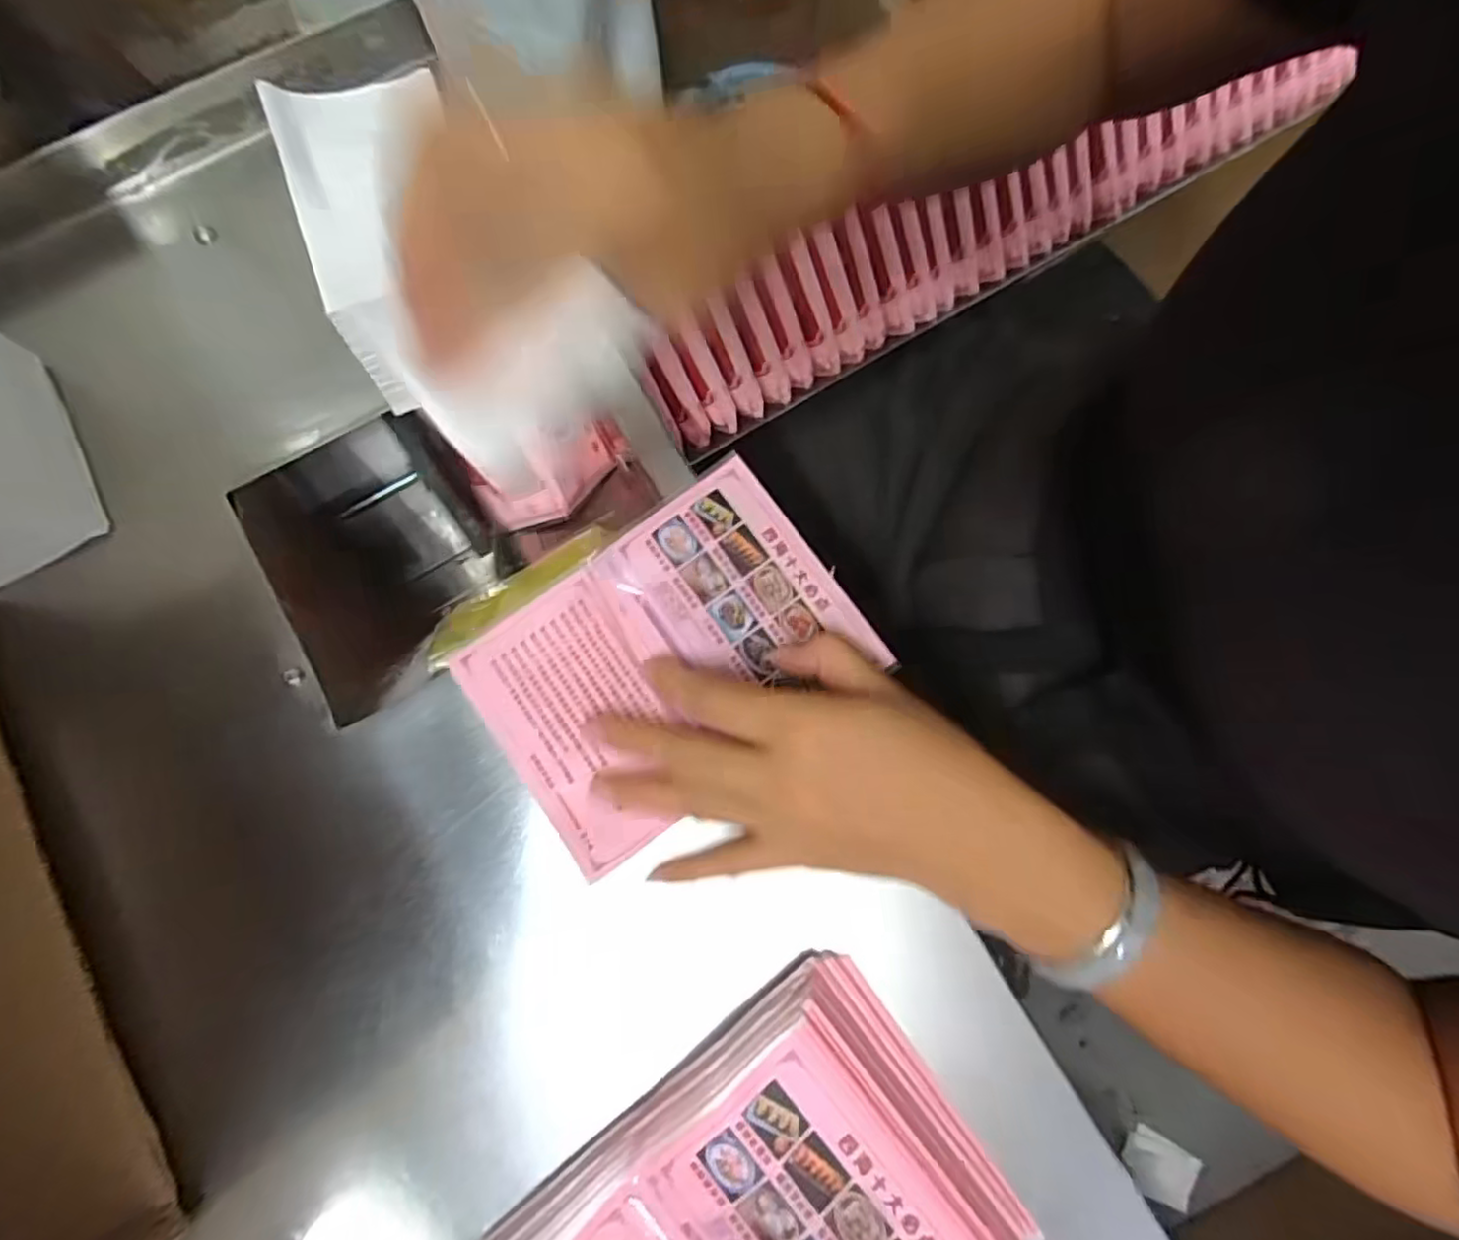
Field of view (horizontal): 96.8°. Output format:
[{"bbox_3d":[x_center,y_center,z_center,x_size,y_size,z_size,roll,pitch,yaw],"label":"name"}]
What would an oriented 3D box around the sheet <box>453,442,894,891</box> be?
[{"bbox_3d":[-0.027,0.016,0.285,0.158,0.008,0.112,-37,81,-6],"label":"sheet"}]

